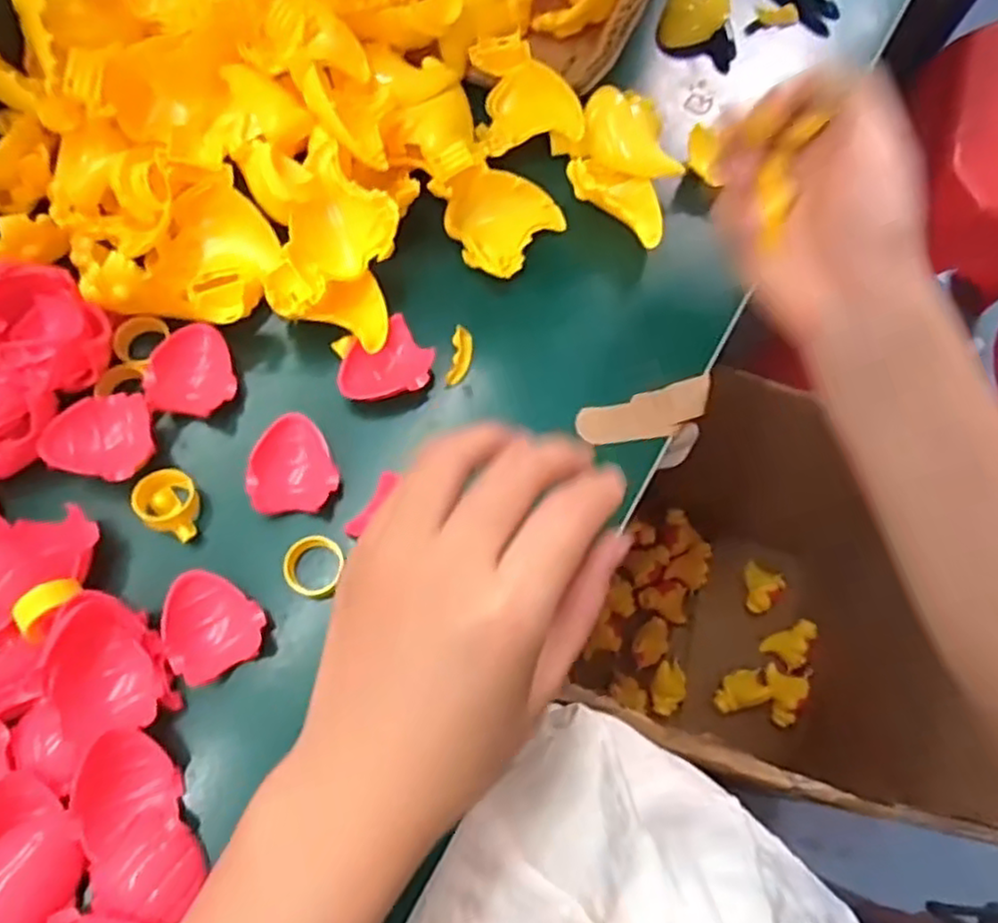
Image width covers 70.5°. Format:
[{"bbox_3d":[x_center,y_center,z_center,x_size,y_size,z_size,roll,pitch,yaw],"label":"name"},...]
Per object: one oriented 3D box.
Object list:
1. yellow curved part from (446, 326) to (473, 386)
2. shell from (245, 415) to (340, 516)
[{"bbox_3d":[-0.019,-0.052,0.349,0.010,0.007,0.030,9,72,1],"label":"yellow curved part"},{"bbox_3d":[-0.093,0.001,0.320,0.039,0.007,0.045,-2,72,-3],"label":"shell"}]

